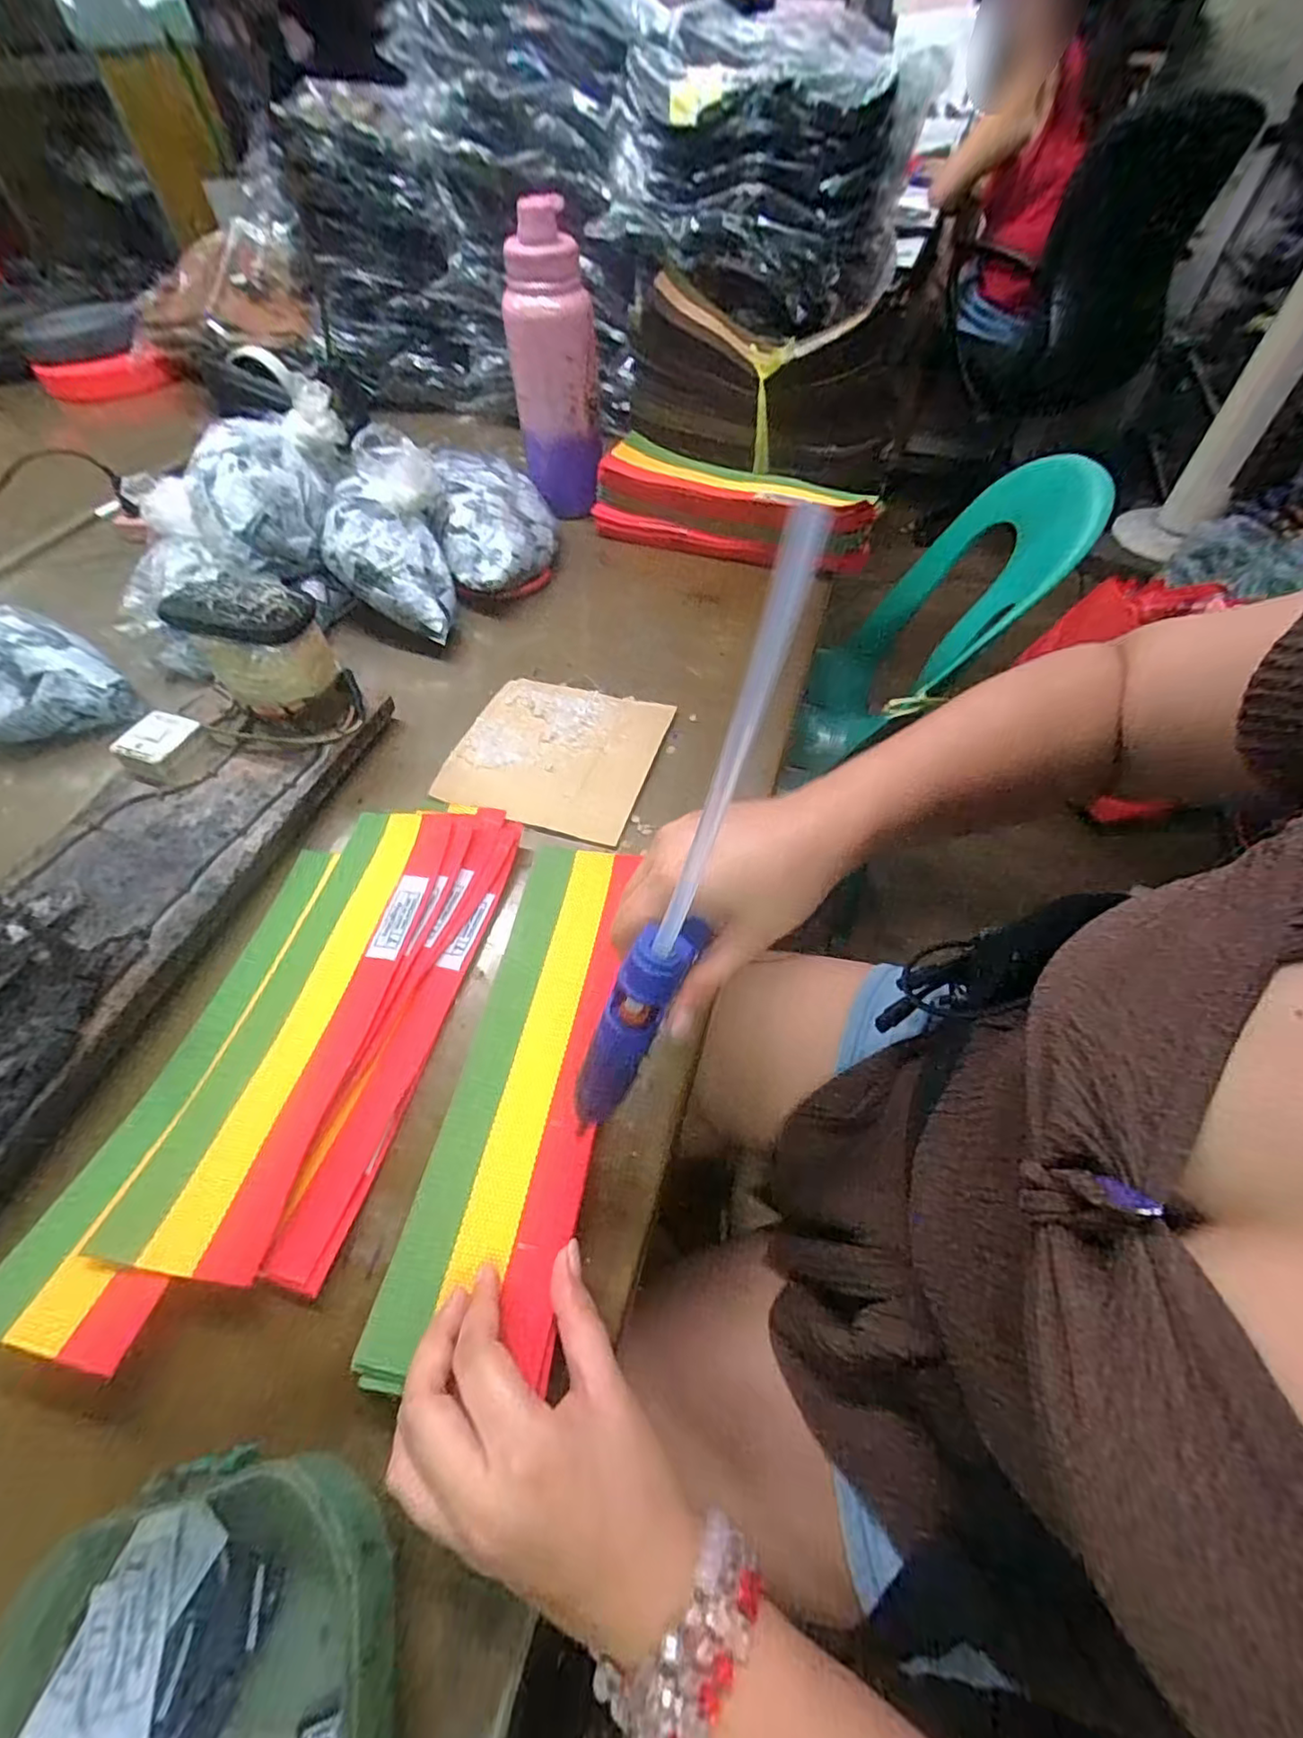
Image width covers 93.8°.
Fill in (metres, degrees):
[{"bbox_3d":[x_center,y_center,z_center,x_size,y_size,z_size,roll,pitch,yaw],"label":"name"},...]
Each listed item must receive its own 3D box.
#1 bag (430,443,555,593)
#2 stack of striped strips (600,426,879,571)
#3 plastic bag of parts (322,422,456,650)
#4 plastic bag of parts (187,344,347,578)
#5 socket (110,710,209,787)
[{"bbox_3d":[-0.164,-0.367,0.651,0.122,0.084,0.199,-11,56,-7],"label":"bag"},{"bbox_3d":[0.086,-0.390,0.665,0.304,0.067,0.097,25,59,17],"label":"stack of striped strips"},{"bbox_3d":[-0.252,-0.315,0.568,0.108,0.106,0.172,-8,55,-6],"label":"plastic bag of parts"},{"bbox_3d":[-0.361,-0.364,0.574,0.103,0.084,0.203,2,73,3],"label":"plastic bag of parts"},{"bbox_3d":[-0.367,-0.091,0.459,0.051,0.023,0.051,14,56,10],"label":"socket"}]

